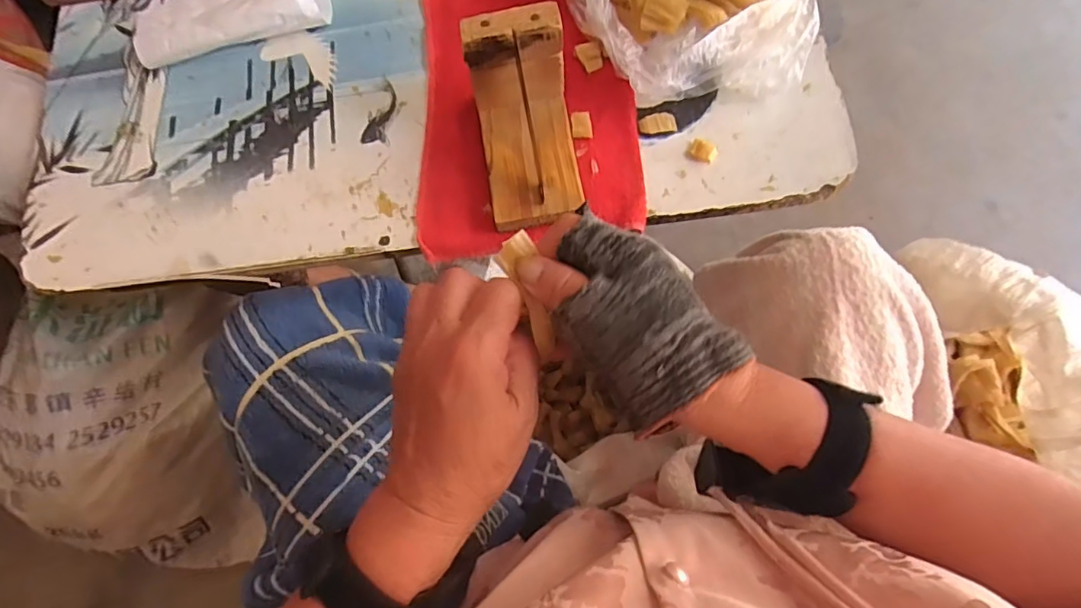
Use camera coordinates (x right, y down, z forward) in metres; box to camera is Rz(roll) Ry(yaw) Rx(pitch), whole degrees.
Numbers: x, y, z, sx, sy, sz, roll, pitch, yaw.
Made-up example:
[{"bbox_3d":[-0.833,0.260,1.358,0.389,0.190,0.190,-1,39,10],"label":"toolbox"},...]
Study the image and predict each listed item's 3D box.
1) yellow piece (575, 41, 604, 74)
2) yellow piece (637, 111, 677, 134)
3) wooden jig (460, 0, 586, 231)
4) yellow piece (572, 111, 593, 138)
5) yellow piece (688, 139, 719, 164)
[{"bbox_3d":[0.037,-0.183,0.404,0.016,0.007,0.023,-24,74,-5],"label":"yellow piece"},{"bbox_3d":[0.083,-0.129,0.390,0.026,0.004,0.016,-9,74,-1],"label":"yellow piece"},{"bbox_3d":[-0.008,-0.113,0.341,0.060,0.067,0.107,-10,74,-1],"label":"wooden jig"},{"bbox_3d":[0.029,-0.127,0.388,0.013,0.005,0.020,-4,74,1],"label":"yellow piece"},{"bbox_3d":[0.113,-0.108,0.381,0.020,0.007,0.015,28,77,10],"label":"yellow piece"}]

